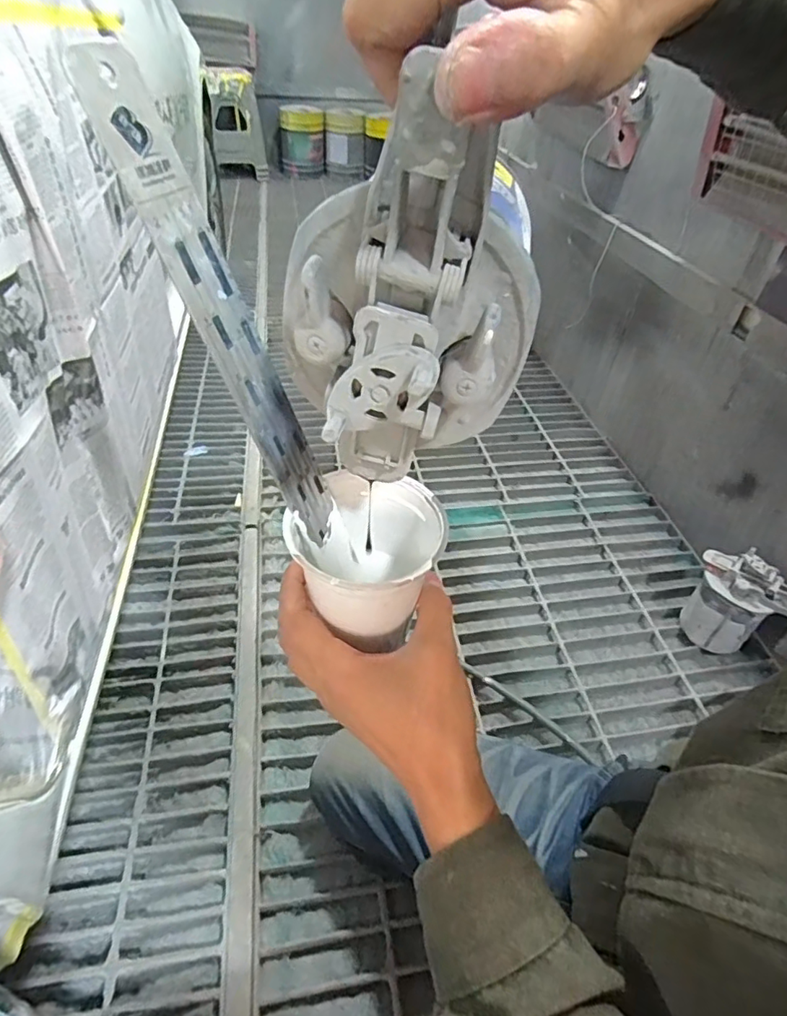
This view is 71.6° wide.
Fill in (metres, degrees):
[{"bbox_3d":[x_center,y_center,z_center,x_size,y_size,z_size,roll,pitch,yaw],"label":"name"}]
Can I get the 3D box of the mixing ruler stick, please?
[{"bbox_3d":[-0.073,-0.077,0.253,0.009,0.220,0.032,-3,37,26],"label":"mixing ruler stick"}]

